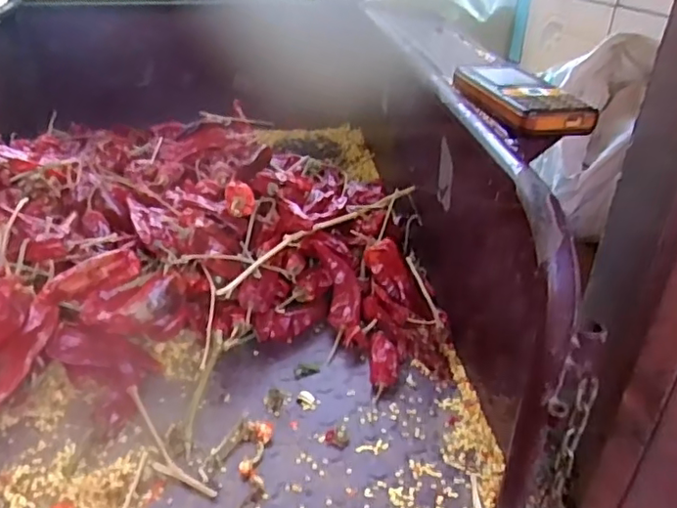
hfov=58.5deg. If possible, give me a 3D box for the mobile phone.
[{"bbox_3d":[0.135,-0.121,0.456,0.062,0.018,0.127,-4,33,-8],"label":"mobile phone"}]

